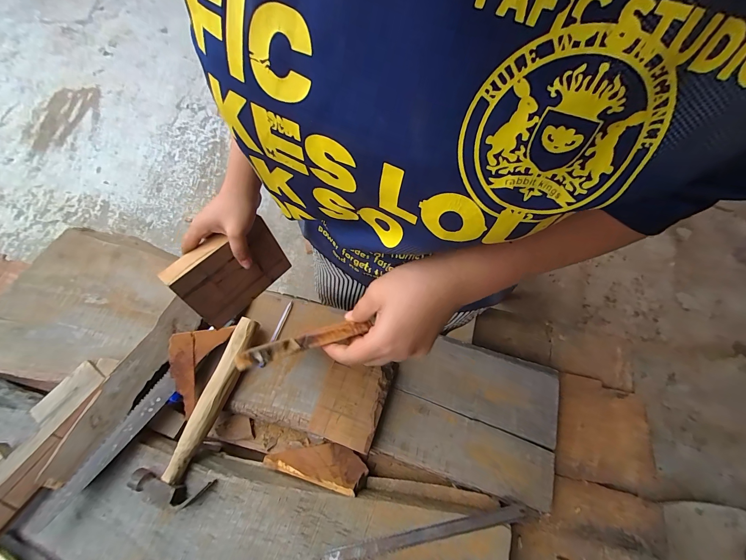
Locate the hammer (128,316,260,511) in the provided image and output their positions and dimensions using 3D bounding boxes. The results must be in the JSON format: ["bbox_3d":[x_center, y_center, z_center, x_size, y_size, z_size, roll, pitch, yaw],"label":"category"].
[{"bbox_3d":[-0.271,0.206,0.527,0.106,0.026,0.294,18,67,7],"label":"hammer"}]

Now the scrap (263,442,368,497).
[{"bbox_3d":[-0.090,0.296,0.510,0.156,0.020,0.070,8,23,7],"label":"scrap"}]

